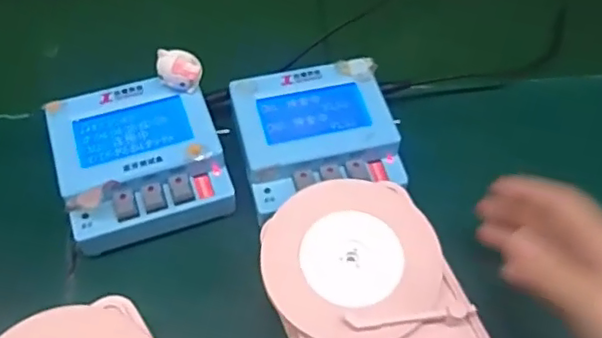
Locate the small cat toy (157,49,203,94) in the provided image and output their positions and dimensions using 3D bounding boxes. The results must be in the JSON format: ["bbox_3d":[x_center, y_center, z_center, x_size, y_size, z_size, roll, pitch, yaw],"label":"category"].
[{"bbox_3d":[-0.080,-0.064,0.398,0.029,0.026,0.021,-2,56,-3],"label":"small cat toy"}]

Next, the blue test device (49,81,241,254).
[{"bbox_3d":[-0.105,-0.006,0.396,0.100,0.046,0.092,-16,58,-12],"label":"blue test device"}]

